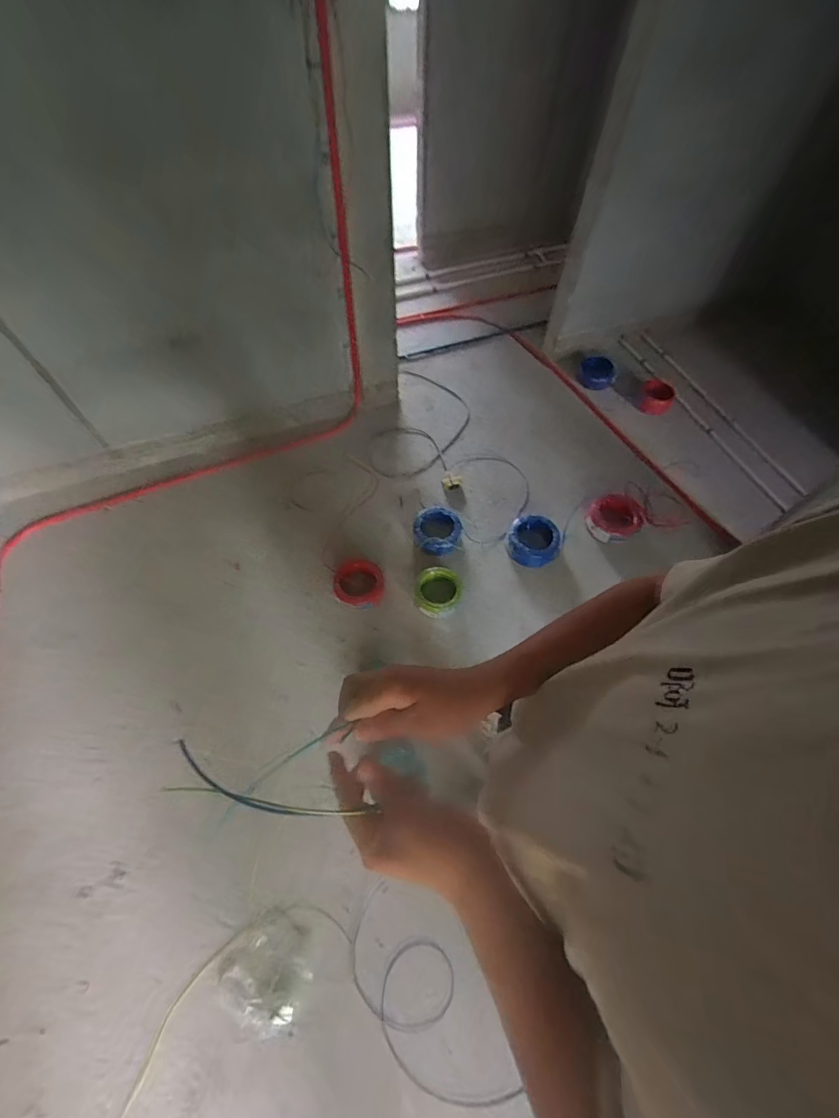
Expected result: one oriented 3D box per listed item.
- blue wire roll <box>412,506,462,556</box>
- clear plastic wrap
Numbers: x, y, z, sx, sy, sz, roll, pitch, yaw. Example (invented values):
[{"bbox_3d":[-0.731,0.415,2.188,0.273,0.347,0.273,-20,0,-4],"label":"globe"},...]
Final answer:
[{"bbox_3d":[0.073,-0.115,1.804,0.195,0.070,0.220,21,63,11],"label":"blue wire roll"},{"bbox_3d":[-0.395,1.079,1.148,0.220,0.031,0.238,0,61,-1],"label":"clear plastic wrap"}]

